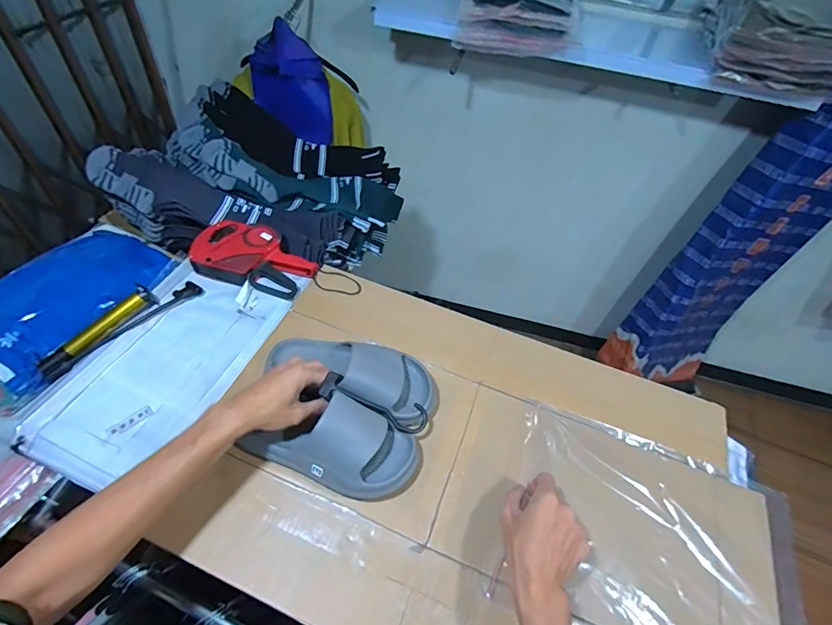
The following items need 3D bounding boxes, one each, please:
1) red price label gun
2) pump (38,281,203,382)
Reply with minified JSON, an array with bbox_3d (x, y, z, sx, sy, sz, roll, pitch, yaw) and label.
[{"bbox_3d":[-0.305,-0.104,0.816,0.222,0.055,0.137,18,53,9],"label":"red price label gun"},{"bbox_3d":[-0.498,0.011,0.713,0.057,0.033,0.261,37,58,22],"label":"pump"}]

